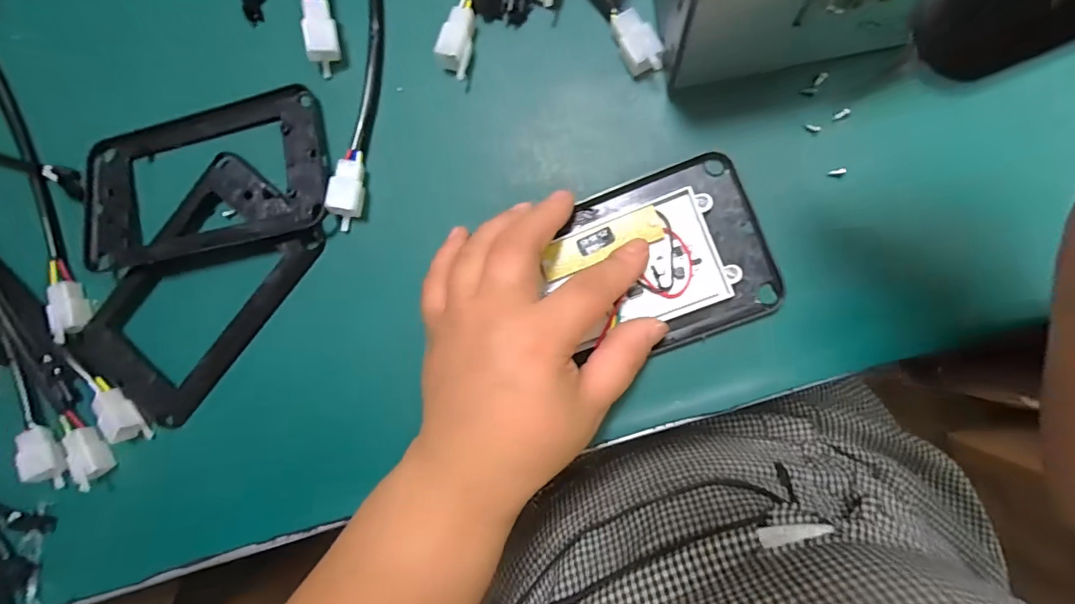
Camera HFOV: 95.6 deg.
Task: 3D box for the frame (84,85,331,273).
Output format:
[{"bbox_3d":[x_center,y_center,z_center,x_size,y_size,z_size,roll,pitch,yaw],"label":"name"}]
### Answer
[{"bbox_3d":[-0.201,-0.073,0.290,0.157,0.010,0.089,-12,86,10],"label":"frame"}]

